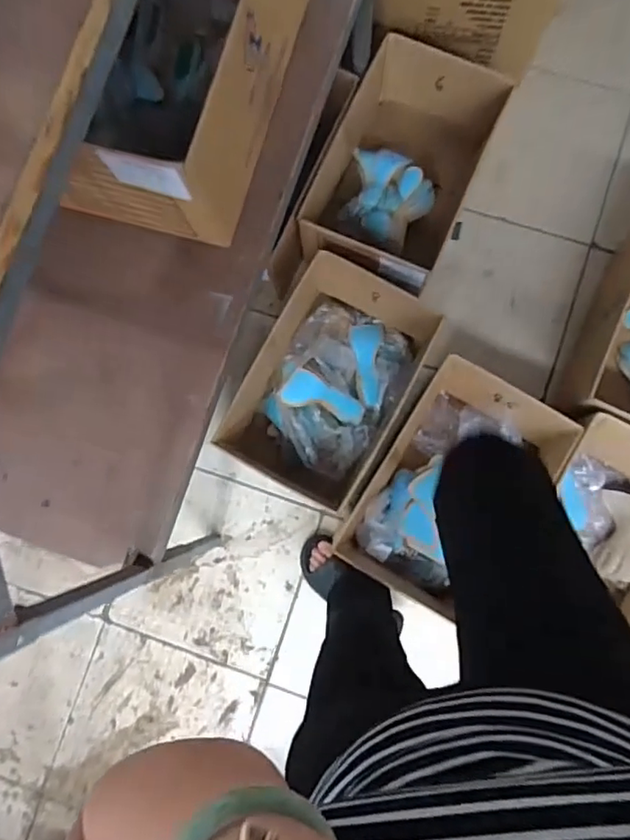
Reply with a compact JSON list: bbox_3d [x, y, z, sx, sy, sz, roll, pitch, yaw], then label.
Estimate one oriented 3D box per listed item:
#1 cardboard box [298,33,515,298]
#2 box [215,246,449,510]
[{"bbox_3d":[0.179,-0.535,1.276,0.304,0.203,0.487,25,84,5],"label":"cardboard box"},{"bbox_3d":[0.043,-0.065,1.224,0.323,0.214,0.467,29,85,6],"label":"box"}]

